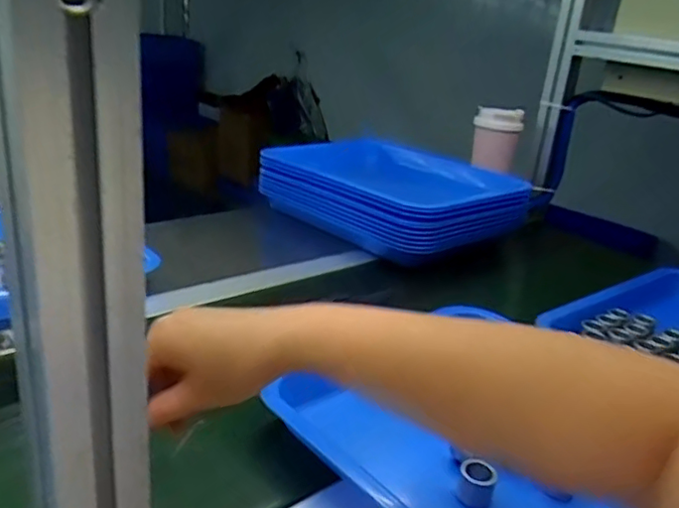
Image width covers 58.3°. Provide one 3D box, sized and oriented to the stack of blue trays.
[{"bbox_3d":[0.097,-0.103,1.069,0.396,0.109,0.326,24,27,37],"label":"stack of blue trays"}]

